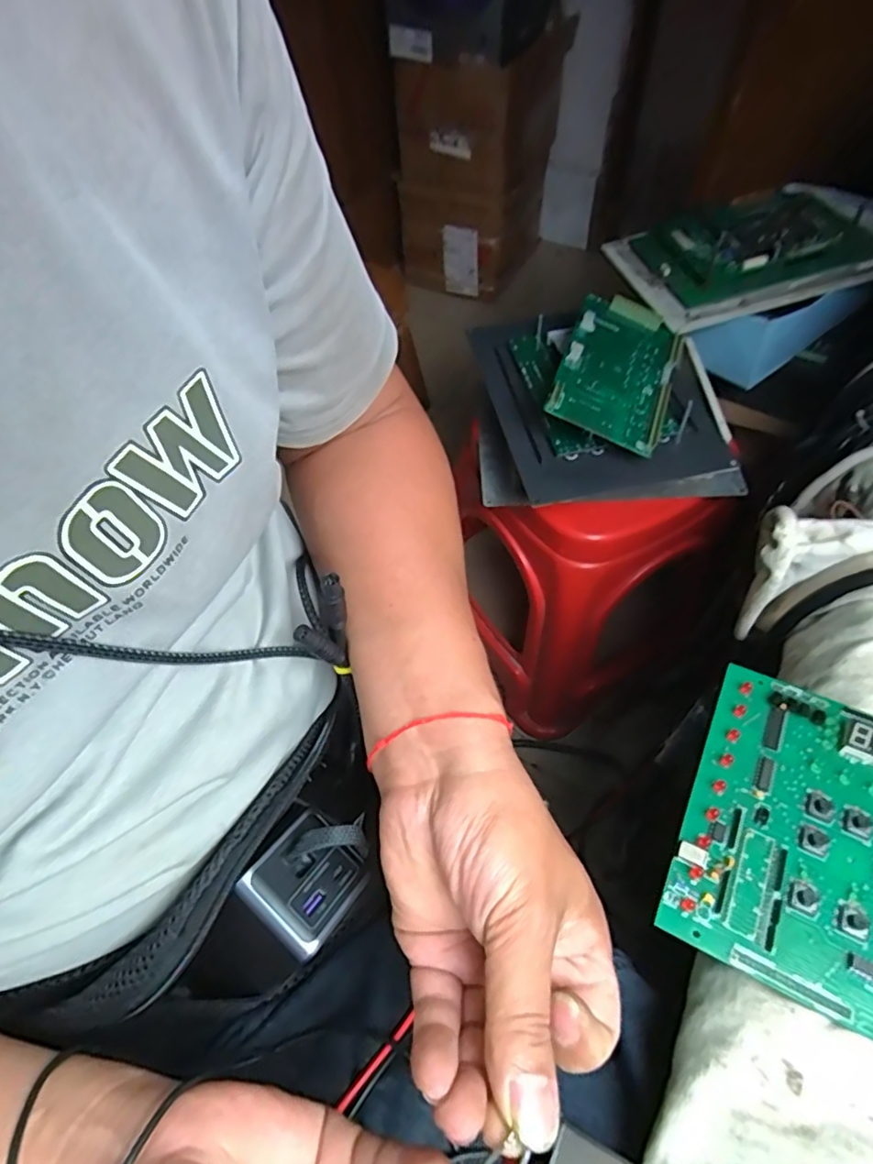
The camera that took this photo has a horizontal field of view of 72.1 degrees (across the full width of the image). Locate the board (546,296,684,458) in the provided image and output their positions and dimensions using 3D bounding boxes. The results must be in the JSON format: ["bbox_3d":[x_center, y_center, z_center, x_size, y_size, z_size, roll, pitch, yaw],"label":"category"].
[{"bbox_3d":[0.198,-0.234,0.652,0.119,0.016,0.197,22,70,0],"label":"board"}]

